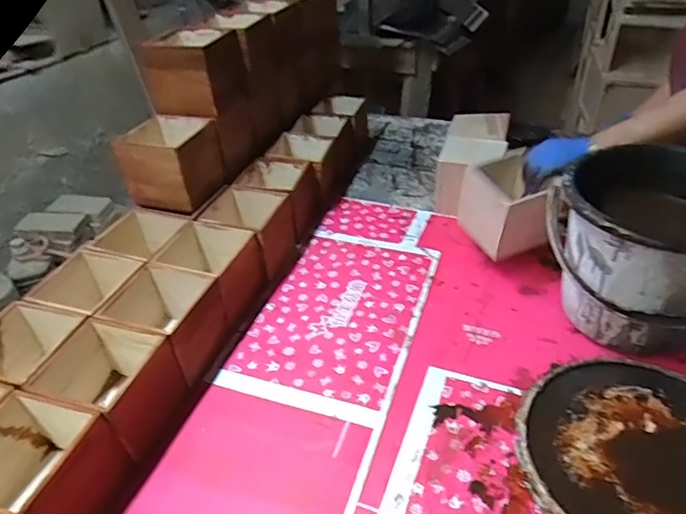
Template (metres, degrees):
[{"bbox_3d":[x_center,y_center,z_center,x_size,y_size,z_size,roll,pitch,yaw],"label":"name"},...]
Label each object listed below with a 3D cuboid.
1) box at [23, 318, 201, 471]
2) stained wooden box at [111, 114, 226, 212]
[{"bbox_3d":[-0.304,0.182,0.686,0.136,0.127,0.128,10,40,17],"label":"box"},{"bbox_3d":[-0.311,-0.173,0.923,0.135,0.119,0.131,7,39,14],"label":"stained wooden box"}]

